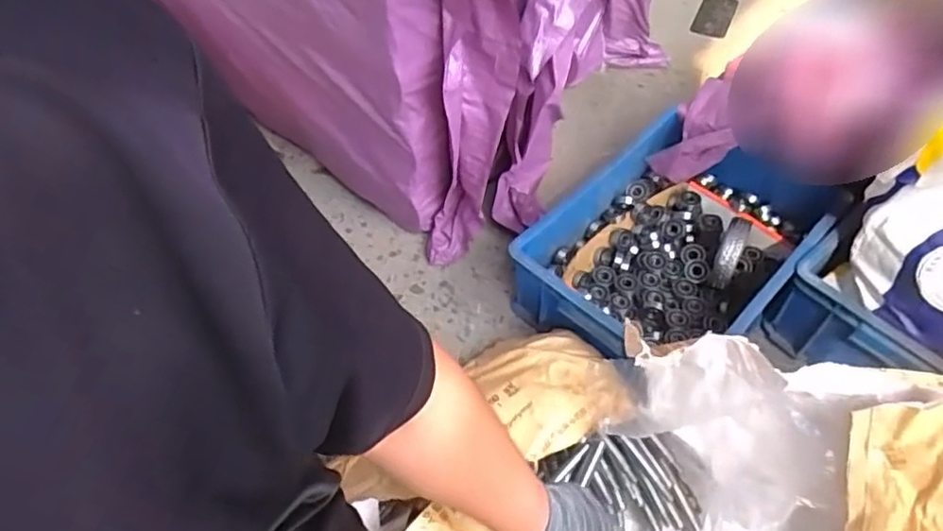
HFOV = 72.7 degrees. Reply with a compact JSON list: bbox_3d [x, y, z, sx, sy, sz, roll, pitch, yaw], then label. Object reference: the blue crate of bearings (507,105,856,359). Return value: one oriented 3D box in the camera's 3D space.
[{"bbox_3d":[0.275,-0.029,0.927,0.398,0.142,0.255,-35,59,-20],"label":"blue crate of bearings"}]

